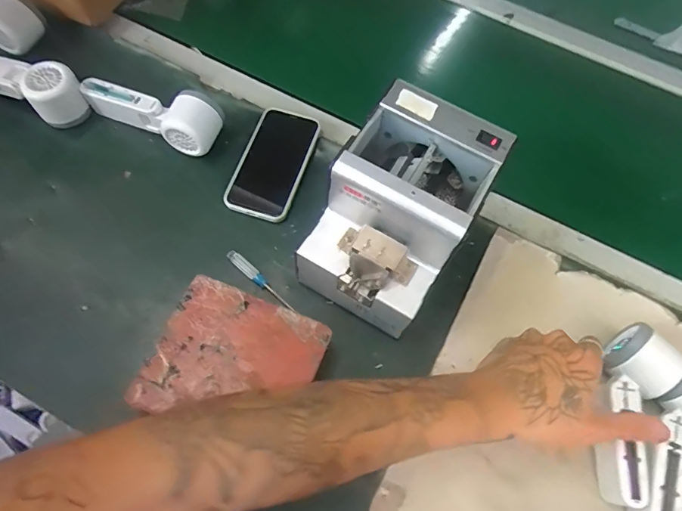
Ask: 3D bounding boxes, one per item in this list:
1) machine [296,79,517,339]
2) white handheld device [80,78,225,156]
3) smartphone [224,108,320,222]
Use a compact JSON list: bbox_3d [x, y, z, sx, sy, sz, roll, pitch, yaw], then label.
[{"bbox_3d":[0.054,-0.034,0.433,0.118,0.152,0.162,32,66,11],"label":"machine"},{"bbox_3d":[-0.219,-0.172,0.530,0.155,0.051,0.060,24,65,7],"label":"white handheld device"},{"bbox_3d":[-0.079,-0.110,0.528,0.073,0.010,0.141,16,70,5],"label":"smartphone"}]

